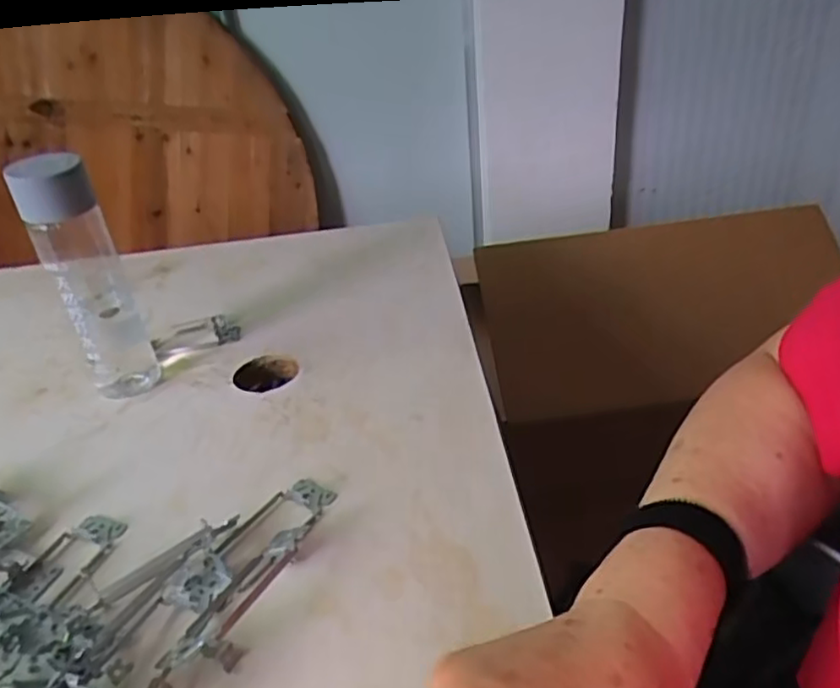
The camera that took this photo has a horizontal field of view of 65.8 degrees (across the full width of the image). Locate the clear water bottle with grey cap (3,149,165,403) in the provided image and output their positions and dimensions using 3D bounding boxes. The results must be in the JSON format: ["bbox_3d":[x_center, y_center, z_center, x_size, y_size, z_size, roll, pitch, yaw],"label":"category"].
[{"bbox_3d":[-0.279,-0.054,0.550,0.055,0.211,0.067,-19,34,-21],"label":"clear water bottle with grey cap"}]

